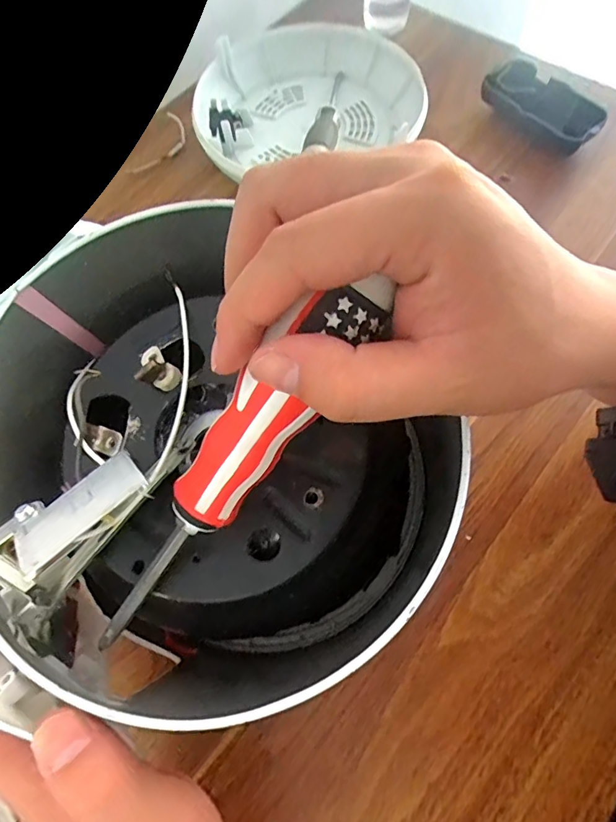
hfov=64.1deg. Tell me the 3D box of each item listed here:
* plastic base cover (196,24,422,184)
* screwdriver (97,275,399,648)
[{"bbox_3d":[0.004,-0.293,0.460,0.202,0.052,0.204,7,68,6],"label":"plastic base cover"},{"bbox_3d":[-0.030,0.021,0.174,0.023,0.019,0.164,43,107,18],"label":"screwdriver"}]

